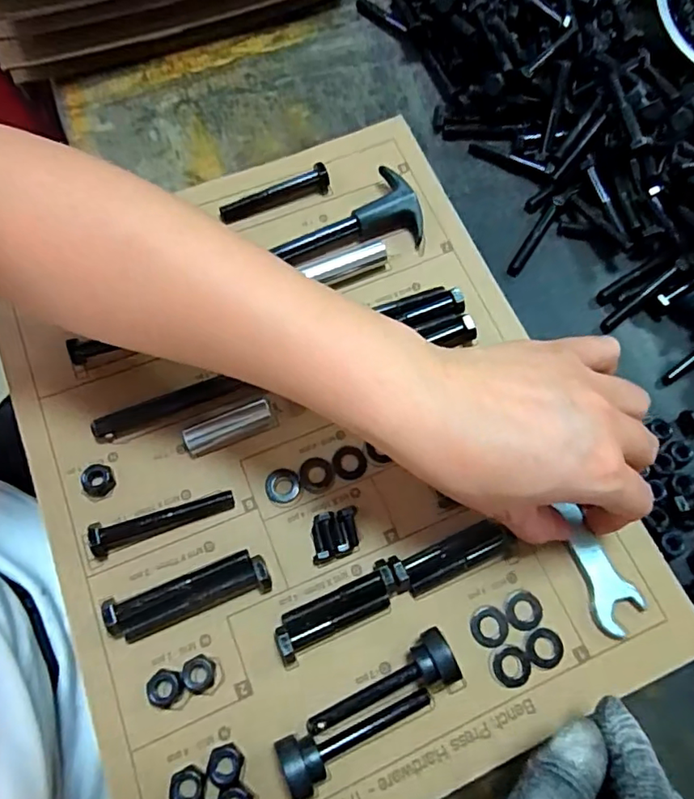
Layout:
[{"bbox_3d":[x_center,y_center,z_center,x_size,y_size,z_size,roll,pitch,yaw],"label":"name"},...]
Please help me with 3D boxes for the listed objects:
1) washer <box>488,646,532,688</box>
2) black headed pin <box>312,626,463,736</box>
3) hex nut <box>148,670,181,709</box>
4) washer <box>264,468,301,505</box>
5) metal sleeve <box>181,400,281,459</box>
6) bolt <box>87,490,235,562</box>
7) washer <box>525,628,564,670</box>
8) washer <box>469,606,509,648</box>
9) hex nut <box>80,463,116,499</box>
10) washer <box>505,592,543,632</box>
[{"bbox_3d":[0.084,0.137,0.285,0.021,0.004,0.019,7,70,0],"label":"washer"},{"bbox_3d":[0.016,0.140,0.272,0.076,0.020,0.027,-20,72,-9],"label":"black headed pin"},{"bbox_3d":[-0.088,0.141,0.269,0.015,0.007,0.017,13,70,2],"label":"hex nut"},{"bbox_3d":[-0.036,0.049,0.314,0.019,0.004,0.019,-9,71,-6],"label":"washer"},{"bbox_3d":[-0.067,0.017,0.319,0.051,0.013,0.015,-21,72,-10],"label":"metal sleeve"},{"bbox_3d":[-0.098,0.065,0.296,0.074,0.017,0.015,-18,72,-9],"label":"bolt"},{"bbox_3d":[0.103,0.130,0.288,0.020,0.004,0.019,1,70,-2],"label":"washer"},{"bbox_3d":[0.075,0.120,0.291,0.019,0.004,0.020,1,70,-2],"label":"washer"},{"bbox_3d":[-0.137,0.045,0.305,0.015,0.011,0.017,1,70,-2],"label":"hex nut"},{"bbox_3d":[0.094,0.113,0.294,0.018,0.004,0.020,34,72,10],"label":"washer"}]

